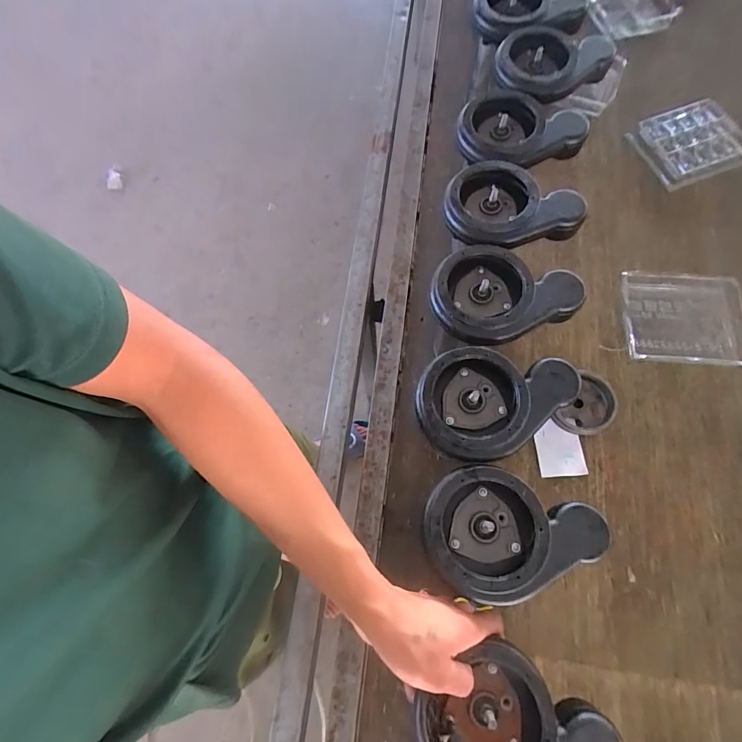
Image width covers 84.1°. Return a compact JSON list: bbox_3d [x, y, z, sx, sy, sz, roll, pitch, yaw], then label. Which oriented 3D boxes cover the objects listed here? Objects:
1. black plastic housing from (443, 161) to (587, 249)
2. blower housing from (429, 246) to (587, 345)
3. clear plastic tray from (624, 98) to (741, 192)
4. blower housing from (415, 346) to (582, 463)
[{"bbox_3d":[0.172,-0.208,0.525,0.157,0.050,0.134,-18,71,-4],"label":"black plastic housing"},{"bbox_3d":[0.152,-0.092,0.482,0.164,0.042,0.123,-18,71,-4],"label":"blower housing"},{"bbox_3d":[0.571,-0.408,0.735,0.184,0.023,0.147,-21,71,-5],"label":"clear plastic tray"},{"bbox_3d":[0.128,0.023,0.438,0.165,0.034,0.122,-32,72,-8],"label":"blower housing"}]

